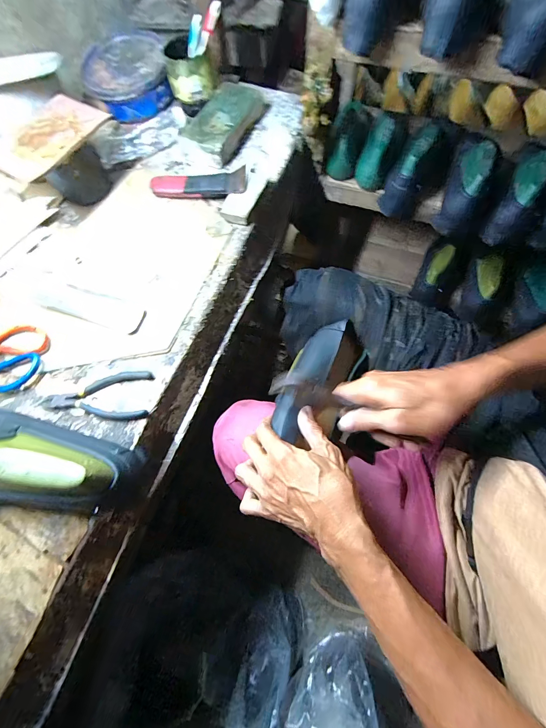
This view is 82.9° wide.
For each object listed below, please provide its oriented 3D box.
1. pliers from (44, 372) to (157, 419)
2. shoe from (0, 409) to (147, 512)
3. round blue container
[{"bbox_3d":[-0.245,0.045,0.429,0.150,0.013,0.066,-1,69,2],"label":"pliers"},{"bbox_3d":[-0.299,0.105,0.356,0.292,0.106,0.092,8,69,6],"label":"shoe"},{"bbox_3d":[-0.304,-0.606,0.649,0.171,0.063,0.176,-15,69,-3],"label":"round blue container"}]

